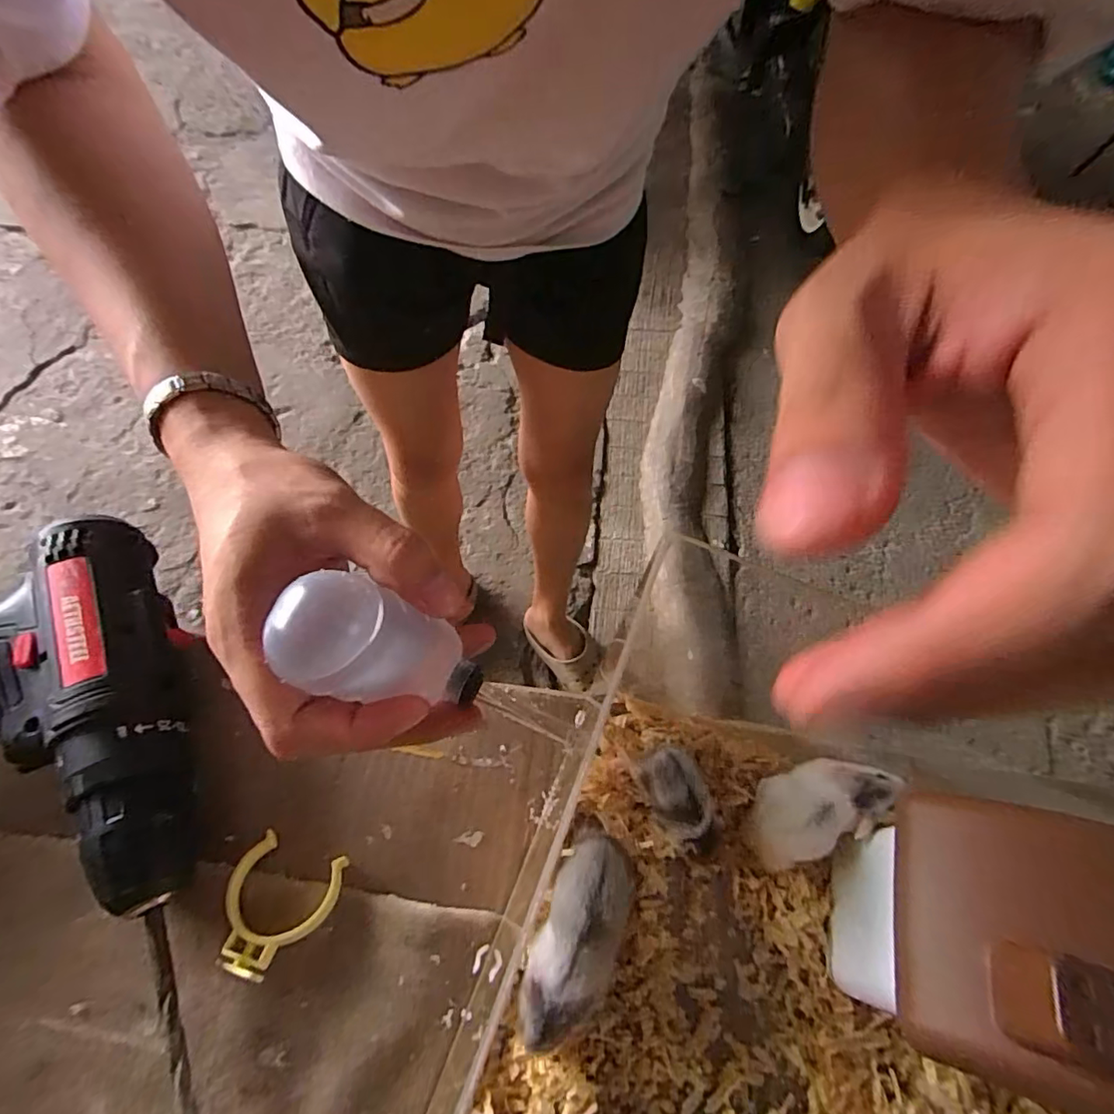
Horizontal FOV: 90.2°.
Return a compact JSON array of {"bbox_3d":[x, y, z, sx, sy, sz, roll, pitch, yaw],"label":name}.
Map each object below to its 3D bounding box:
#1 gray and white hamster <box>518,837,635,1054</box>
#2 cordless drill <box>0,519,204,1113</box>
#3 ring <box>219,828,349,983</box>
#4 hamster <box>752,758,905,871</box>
[{"bbox_3d":[0.008,0.155,0.226,0.031,0.036,0.073,23,62,6],"label":"gray and white hamster"},{"bbox_3d":[-0.257,0.116,0.208,0.209,0.071,0.263,-14,64,-13],"label":"cordless drill"},{"bbox_3d":[-0.118,0.147,0.233,0.044,0.012,0.049,16,49,1],"label":"ring"},{"bbox_3d":[0.115,0.110,0.248,0.059,0.040,0.032,-16,65,-14],"label":"hamster"}]

